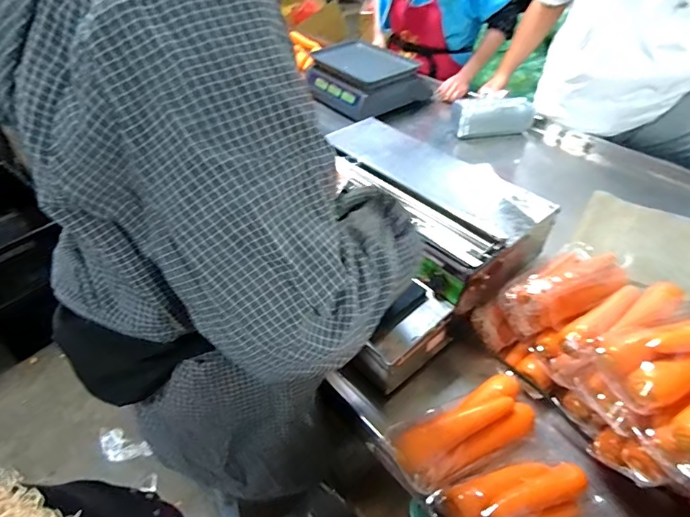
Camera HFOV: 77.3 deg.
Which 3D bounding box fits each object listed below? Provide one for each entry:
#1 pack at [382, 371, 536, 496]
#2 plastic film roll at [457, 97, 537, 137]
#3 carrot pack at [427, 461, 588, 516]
[{"bbox_3d":[0.165,0.230,0.590,0.219,0.055,0.087,-20,46,-21],"label":"pack"},{"bbox_3d":[0.440,-0.427,1.290,0.223,0.089,0.103,-10,43,-11],"label":"plastic film roll"},{"bbox_3d":[0.212,0.296,0.518,0.215,0.047,0.097,-7,41,-25],"label":"carrot pack"}]

